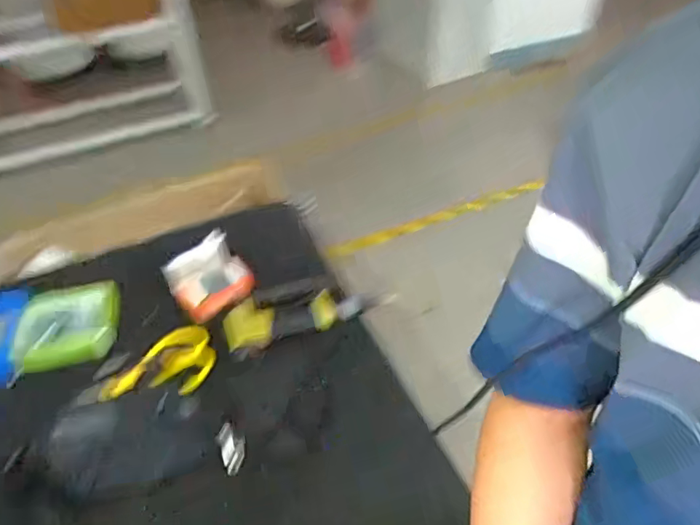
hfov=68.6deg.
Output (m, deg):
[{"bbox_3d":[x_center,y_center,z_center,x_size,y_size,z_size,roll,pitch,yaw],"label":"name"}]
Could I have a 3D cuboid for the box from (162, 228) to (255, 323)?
[{"bbox_3d":[-0.251,0.031,0.930,0.124,0.087,0.116,-35,54,-28],"label":"box"}]

